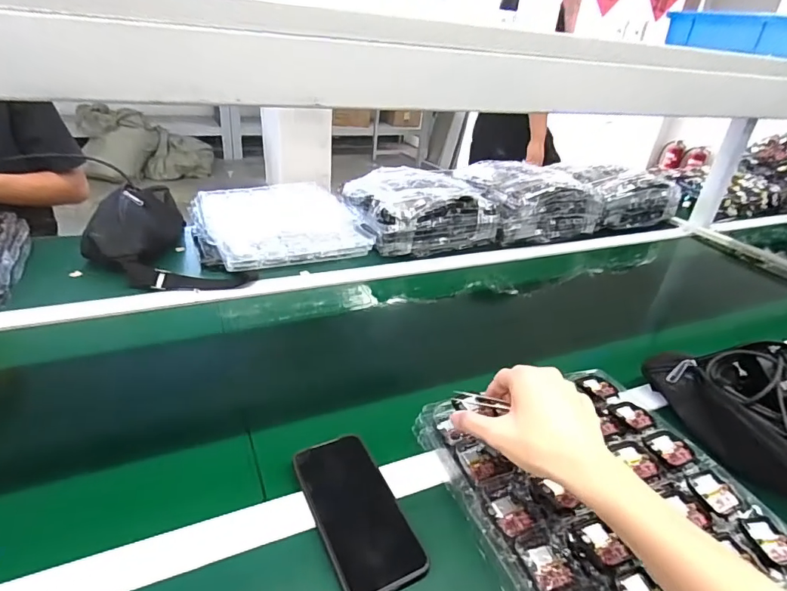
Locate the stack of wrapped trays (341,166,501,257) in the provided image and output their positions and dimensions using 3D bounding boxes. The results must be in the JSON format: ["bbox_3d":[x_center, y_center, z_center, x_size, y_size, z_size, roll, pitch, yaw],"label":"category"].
[{"bbox_3d":[0.047,-0.205,1.066,0.303,0.102,0.262,-9,32,-22],"label":"stack of wrapped trays"}]

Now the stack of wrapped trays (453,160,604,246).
[{"bbox_3d":[0.323,-0.250,1.176,0.316,0.121,0.241,-11,33,-26],"label":"stack of wrapped trays"}]

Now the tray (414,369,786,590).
[{"bbox_3d":[0.200,0.189,0.471,0.261,0.044,0.284,-8,37,-22],"label":"tray"}]

